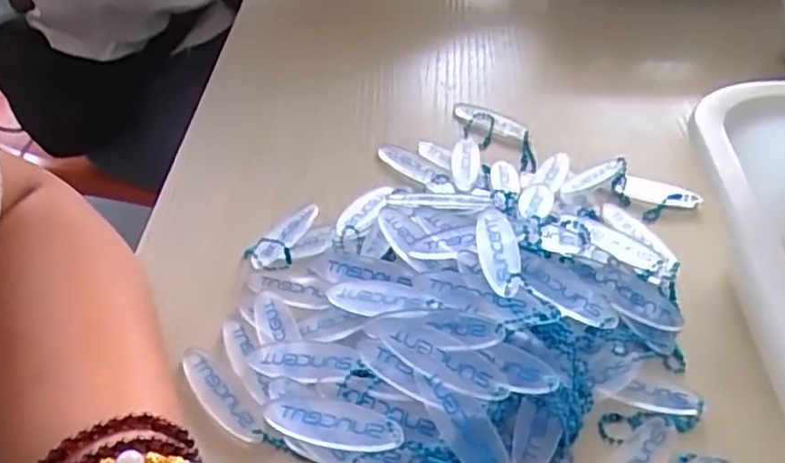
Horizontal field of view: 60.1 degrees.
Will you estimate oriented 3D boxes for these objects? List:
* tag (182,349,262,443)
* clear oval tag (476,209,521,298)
[{"bbox_3d":[-0.073,0.068,0.287,0.015,0.004,0.054,-30,50,-29],"label":"tag"},{"bbox_3d":[0.047,0.008,0.302,0.018,0.006,0.055,-11,37,9],"label":"clear oval tag"}]

